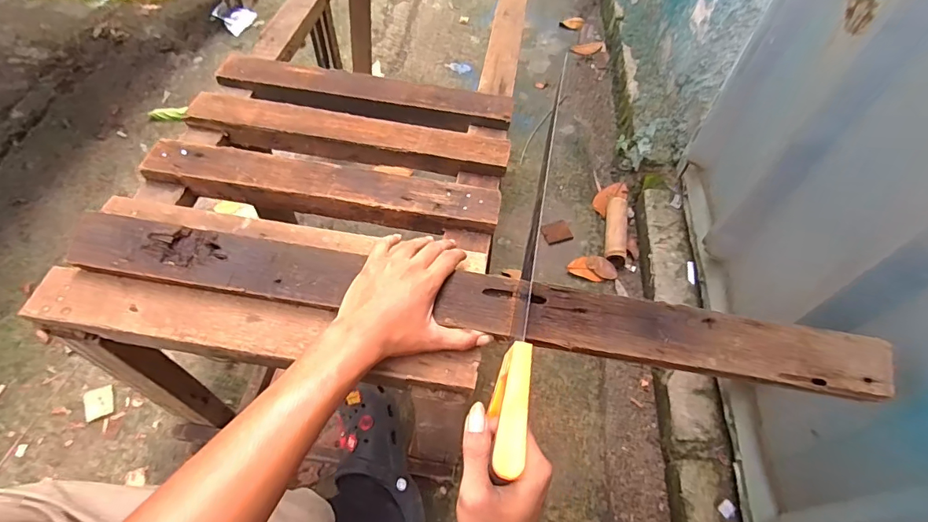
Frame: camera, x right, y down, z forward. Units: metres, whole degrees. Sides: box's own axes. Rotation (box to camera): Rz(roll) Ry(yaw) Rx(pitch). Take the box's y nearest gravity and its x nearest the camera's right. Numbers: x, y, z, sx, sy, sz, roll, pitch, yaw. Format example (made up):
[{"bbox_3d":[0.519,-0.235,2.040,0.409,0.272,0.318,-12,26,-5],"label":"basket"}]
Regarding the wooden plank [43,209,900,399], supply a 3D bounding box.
[{"bbox_3d":[0.009,0.043,0.474,0.809,0.014,0.060,9,75,2],"label":"wooden plank"}]

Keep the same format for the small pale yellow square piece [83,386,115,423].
[{"bbox_3d":[-0.660,0.254,0.846,0.047,0.006,0.061,-24,60,-20],"label":"small pale yellow square piece"}]

